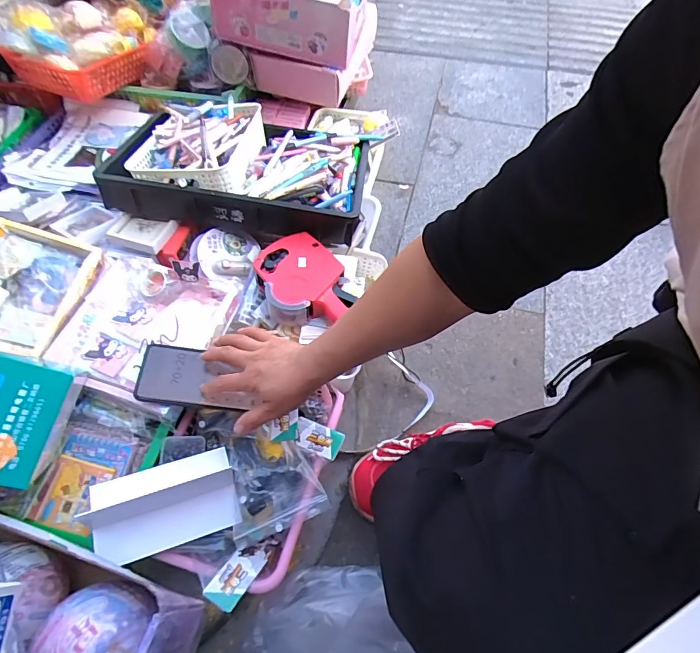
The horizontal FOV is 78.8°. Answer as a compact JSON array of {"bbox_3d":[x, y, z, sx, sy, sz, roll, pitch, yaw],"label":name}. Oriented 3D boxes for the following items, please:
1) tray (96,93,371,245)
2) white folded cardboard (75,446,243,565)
[{"bbox_3d":[-0.192,-0.300,0.784,0.418,0.101,0.278,9,59,5],"label":"tray"},{"bbox_3d":[-0.228,0.218,0.525,0.165,0.043,0.099,-18,60,-11],"label":"white folded cardboard"}]

